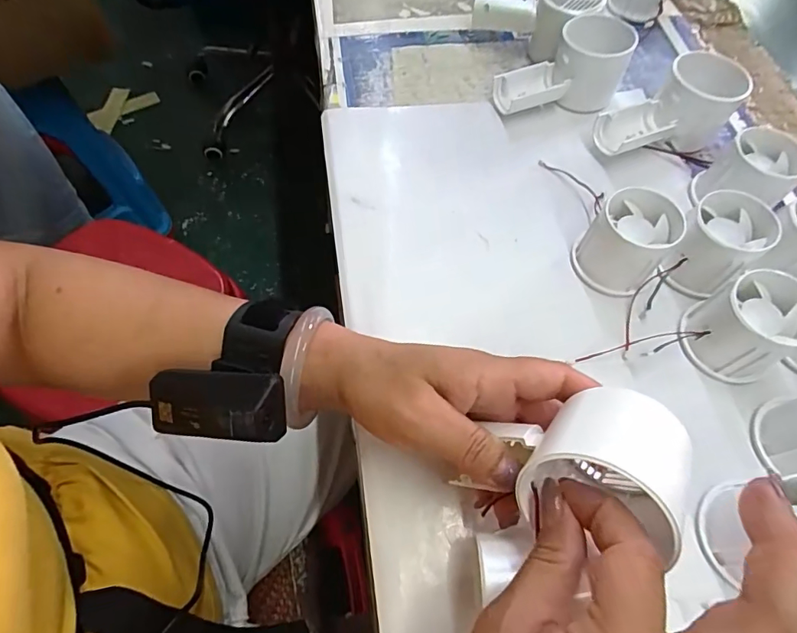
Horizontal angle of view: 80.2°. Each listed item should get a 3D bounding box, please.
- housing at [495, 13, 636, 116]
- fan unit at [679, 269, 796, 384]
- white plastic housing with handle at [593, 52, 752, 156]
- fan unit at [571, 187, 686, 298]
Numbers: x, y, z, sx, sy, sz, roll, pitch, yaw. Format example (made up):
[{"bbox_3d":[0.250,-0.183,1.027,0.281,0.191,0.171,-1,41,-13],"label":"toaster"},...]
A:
[{"bbox_3d":[0.134,-0.202,0.394,0.096,0.059,0.056,-21,65,-12],"label":"housing"},{"bbox_3d":[0.215,0.006,0.291,0.058,0.047,0.054,1,62,-1],"label":"fan unit"},{"bbox_3d":[0.211,-0.158,0.375,0.108,0.054,0.056,-28,66,-15],"label":"white plastic housing with handle"},{"bbox_3d":[0.154,-0.051,0.321,0.051,0.047,0.056,1,62,-1],"label":"fan unit"}]

